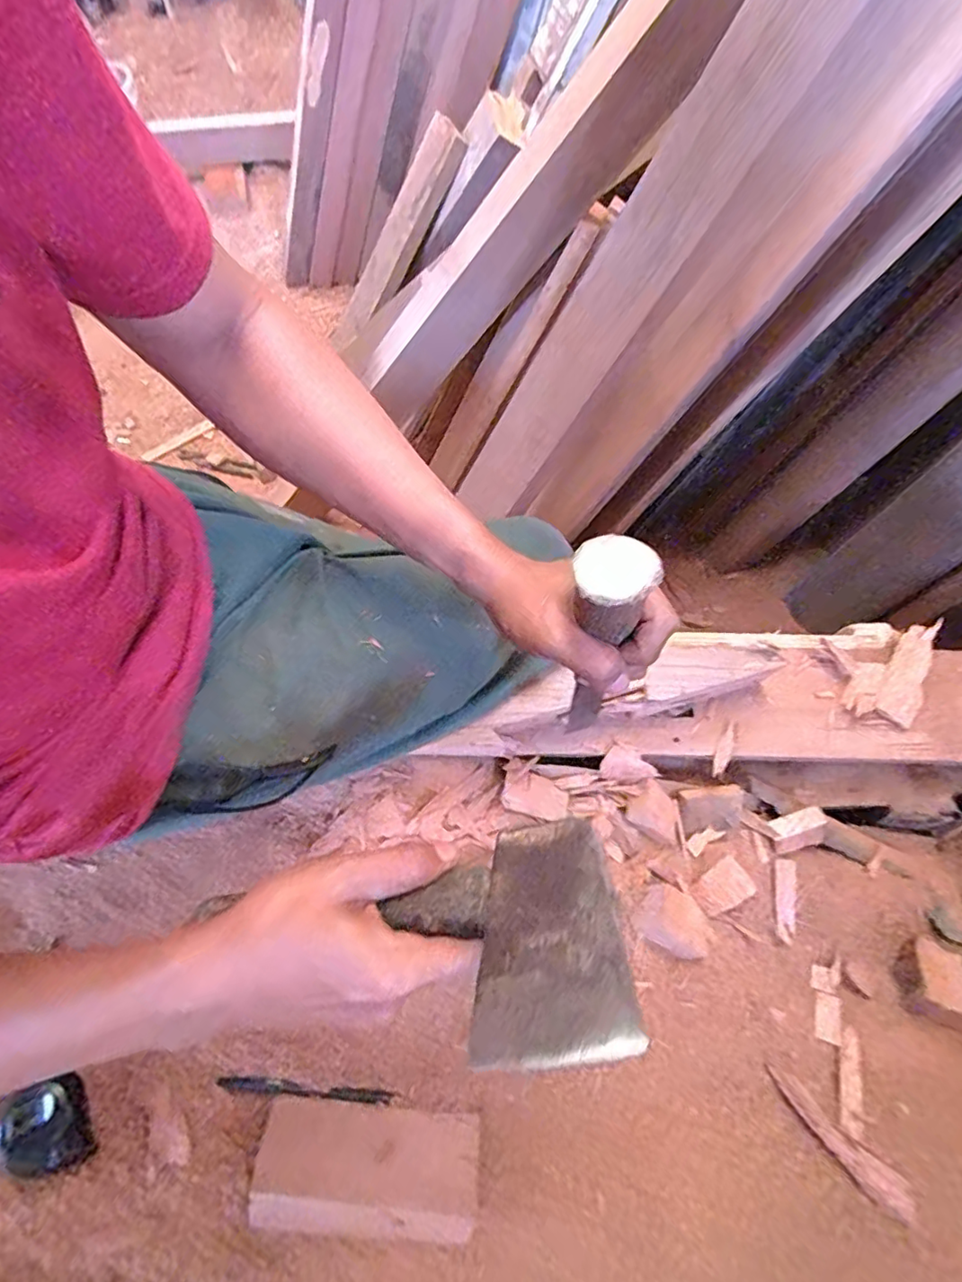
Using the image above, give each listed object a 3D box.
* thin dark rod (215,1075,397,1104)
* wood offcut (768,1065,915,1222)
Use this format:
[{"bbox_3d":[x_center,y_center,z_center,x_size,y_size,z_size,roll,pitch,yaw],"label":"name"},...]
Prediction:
[{"bbox_3d":[-0.146,0.372,0.484,0.139,0.006,0.013,4,68,2],"label":"thin dark rod"},{"bbox_3d":[0.318,0.447,0.517,0.134,0.022,0.032,40,74,15],"label":"wood offcut"}]

